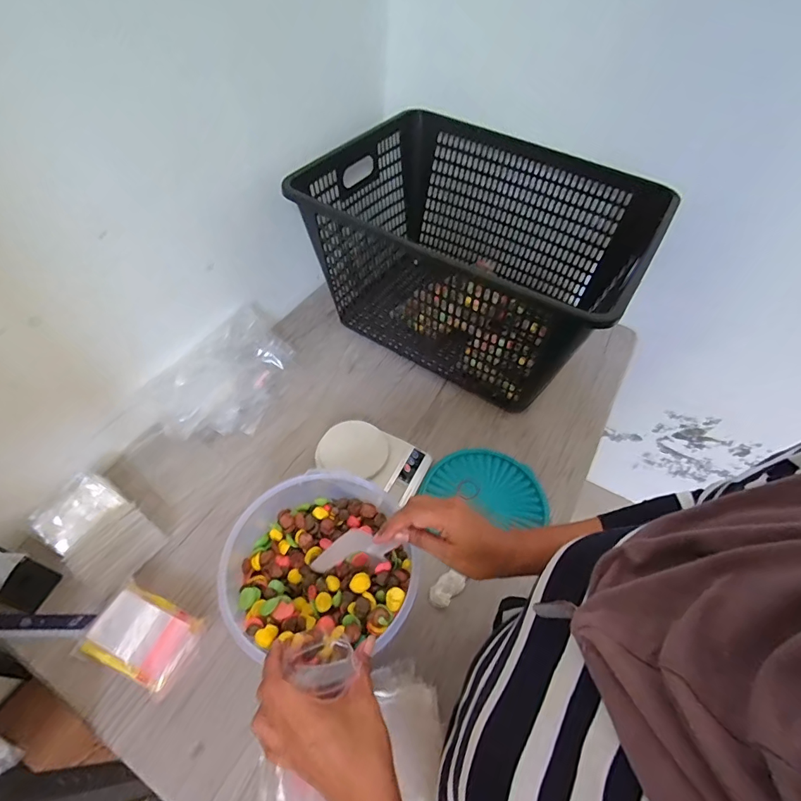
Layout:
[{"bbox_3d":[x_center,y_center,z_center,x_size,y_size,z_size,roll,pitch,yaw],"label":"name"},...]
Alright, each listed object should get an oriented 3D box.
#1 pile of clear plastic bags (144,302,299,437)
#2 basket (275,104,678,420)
[{"bbox_3d":[-0.305,-0.035,0.786,0.144,0.113,0.272,29,57,16],"label":"pile of clear plastic bags"},{"bbox_3d":[0.135,-0.264,0.854,0.534,0.325,0.448,29,57,16],"label":"basket"}]

